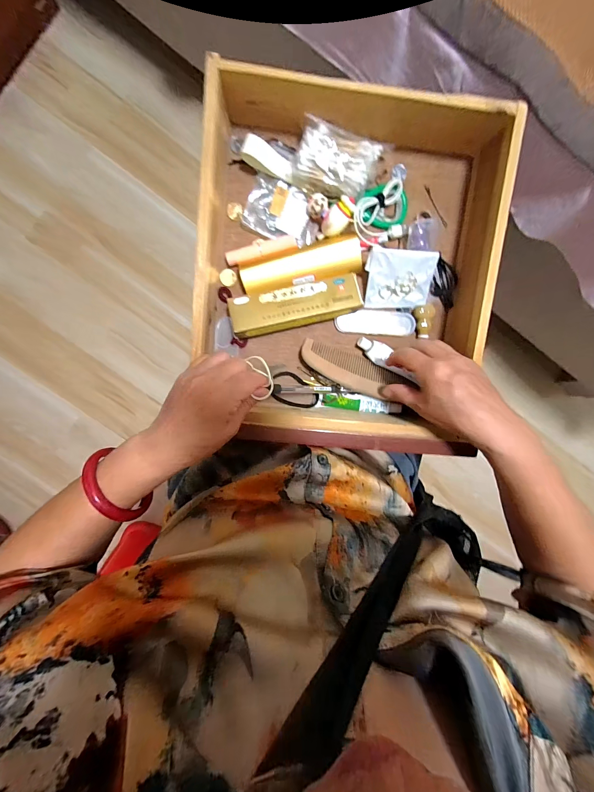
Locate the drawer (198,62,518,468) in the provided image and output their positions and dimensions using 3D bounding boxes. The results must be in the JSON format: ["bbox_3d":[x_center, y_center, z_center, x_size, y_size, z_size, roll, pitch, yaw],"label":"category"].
[{"bbox_3d":[0.052,-0.129,0.345,0.304,0.086,0.351,5,94,-5],"label":"drawer"}]

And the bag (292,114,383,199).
[{"bbox_3d":[0.043,-0.259,0.333,0.086,0.031,0.058,15,93,-4],"label":"bag"}]

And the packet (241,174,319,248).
[{"bbox_3d":[-0.016,-0.216,0.360,0.086,0.009,0.062,20,99,-10],"label":"packet"}]

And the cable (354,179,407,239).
[{"bbox_3d":[0.096,-0.216,0.351,0.066,0.028,0.056,-11,95,-2],"label":"cable"}]

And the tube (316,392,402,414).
[{"bbox_3d":[0.081,0.009,0.389,0.103,0.018,0.022,6,94,-3],"label":"tube"}]

